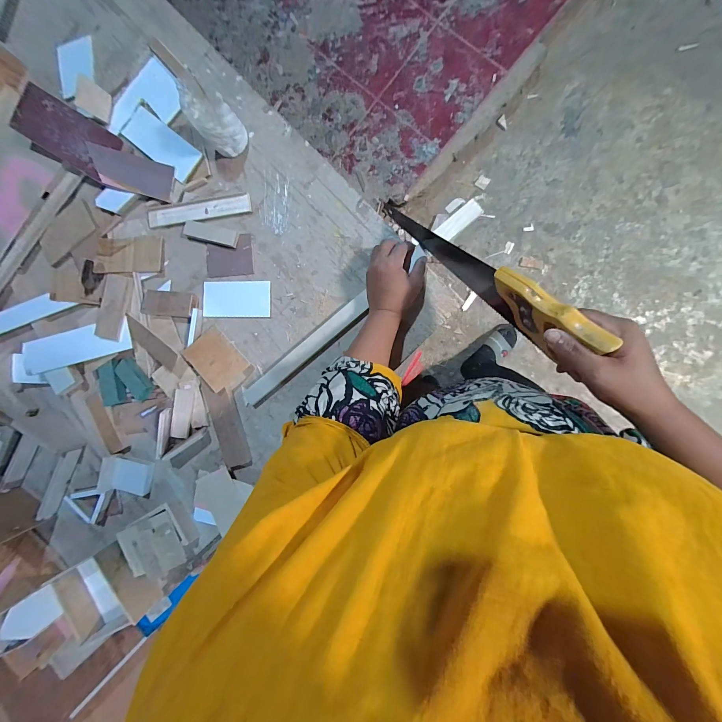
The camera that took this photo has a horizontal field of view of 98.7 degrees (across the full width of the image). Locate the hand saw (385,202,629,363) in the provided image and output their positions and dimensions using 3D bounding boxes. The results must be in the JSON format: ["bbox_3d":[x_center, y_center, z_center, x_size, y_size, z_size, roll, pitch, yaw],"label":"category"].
[{"bbox_3d":[0.151,-0.136,0.442,0.032,0.084,0.436,-34,43,5],"label":"hand saw"}]

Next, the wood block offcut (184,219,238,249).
[{"bbox_3d":[-0.274,-0.231,0.565,0.107,0.008,0.031,15,92,6],"label":"wood block offcut"}]

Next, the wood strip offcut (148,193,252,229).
[{"bbox_3d":[-0.300,-0.276,0.572,0.201,0.006,0.041,-6,90,6],"label":"wood strip offcut"}]

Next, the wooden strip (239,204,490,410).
[{"bbox_3d":[-0.012,-0.087,0.526,0.504,0.010,0.038,-39,86,9],"label":"wooden strip"}]

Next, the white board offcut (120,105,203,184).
[{"bbox_3d":[-0.372,-0.404,0.575,0.169,0.008,0.064,39,94,5],"label":"white board offcut"}]

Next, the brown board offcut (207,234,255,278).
[{"bbox_3d":[-0.243,-0.193,0.568,0.095,0.005,0.070,-2,90,6],"label":"brown board offcut"}]

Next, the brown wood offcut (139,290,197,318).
[{"bbox_3d":[-0.357,-0.107,0.578,0.108,0.016,0.046,5,91,6],"label":"brown wood offcut"}]

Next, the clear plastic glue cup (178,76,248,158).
[{"bbox_3d":[-0.246,-0.405,0.520,0.065,0.094,0.077,-40,87,6],"label":"clear plastic glue cup"}]

